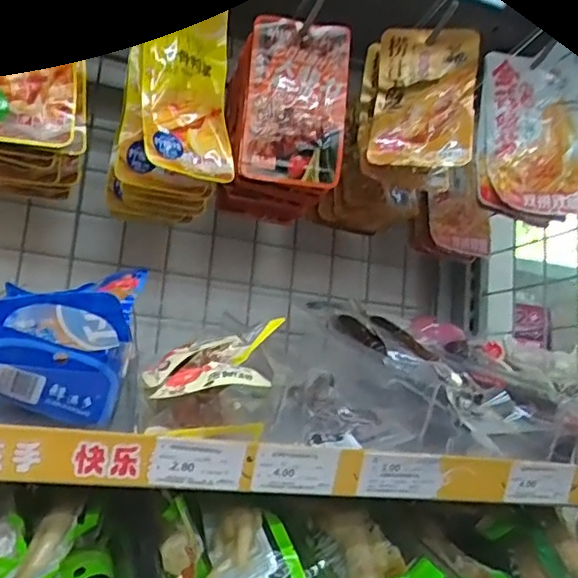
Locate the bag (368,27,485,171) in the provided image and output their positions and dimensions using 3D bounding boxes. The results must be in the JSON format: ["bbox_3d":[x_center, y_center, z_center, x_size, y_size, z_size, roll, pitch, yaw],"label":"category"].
[{"bbox_3d":[0.120,-0.172,0.555,0.092,0.132,0.031,1,-11,17],"label":"bag"}]

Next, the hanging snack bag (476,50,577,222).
[{"bbox_3d":[0.235,-0.145,0.594,0.103,0.156,0.033,8,-11,-18],"label":"hanging snack bag"}]

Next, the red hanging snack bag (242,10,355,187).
[{"bbox_3d":[0.008,-0.171,0.561,0.094,0.150,0.019,4,-11,0],"label":"red hanging snack bag"}]

